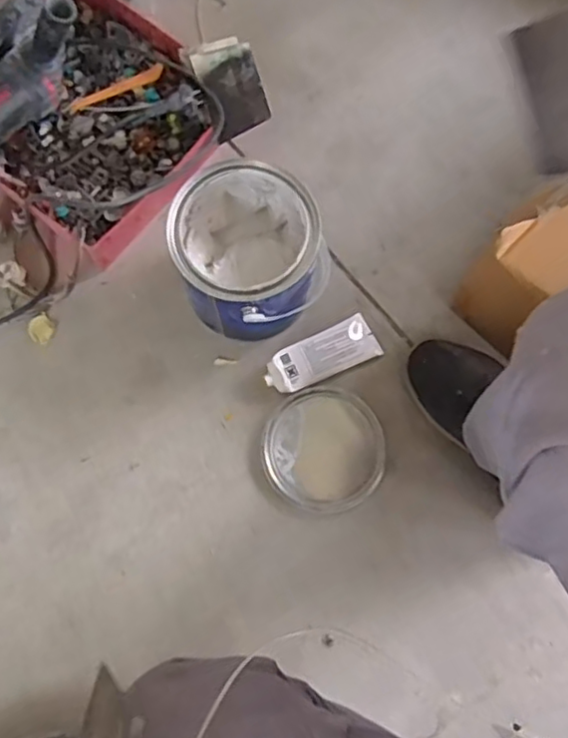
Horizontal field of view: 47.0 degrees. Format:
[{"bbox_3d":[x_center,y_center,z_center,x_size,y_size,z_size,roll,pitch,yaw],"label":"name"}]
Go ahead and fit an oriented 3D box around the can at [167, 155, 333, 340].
[{"bbox_3d":[-0.039,-0.122,0.713,0.145,0.156,0.150,1,80,-5],"label":"can"}]

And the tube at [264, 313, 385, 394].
[{"bbox_3d":[0.043,-0.016,0.761,0.136,0.025,0.055,-24,79,-7],"label":"tube"}]

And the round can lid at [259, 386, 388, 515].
[{"bbox_3d":[0.046,0.092,0.744,0.135,0.015,0.135,0,77,-2],"label":"round can lid"}]

